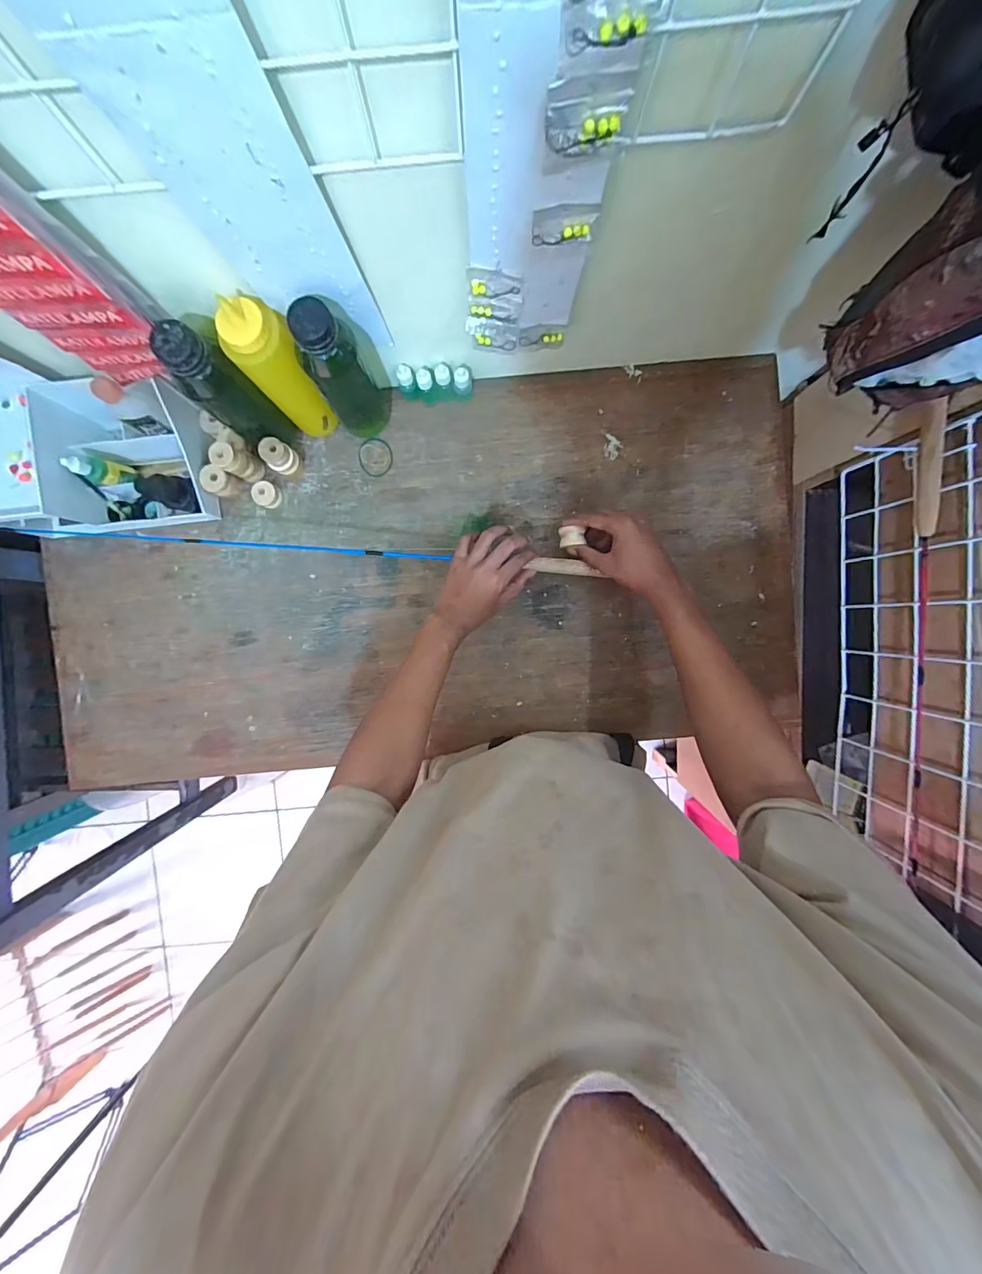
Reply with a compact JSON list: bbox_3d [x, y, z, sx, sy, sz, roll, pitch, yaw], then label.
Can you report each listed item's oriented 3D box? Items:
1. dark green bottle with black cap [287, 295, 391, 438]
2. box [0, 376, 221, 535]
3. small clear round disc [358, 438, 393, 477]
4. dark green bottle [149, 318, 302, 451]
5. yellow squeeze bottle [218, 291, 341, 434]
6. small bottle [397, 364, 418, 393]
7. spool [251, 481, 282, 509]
[{"bbox_3d":[-0.164,-0.286,0.494,0.072,0.189,0.053,-31,91,0],"label":"dark green bottle with black cap"},{"bbox_3d":[-0.476,-0.217,0.537,0.238,0.115,0.151,-5,91,-1],"label":"box"},{"bbox_3d":[-0.155,-0.241,0.598,0.044,0.005,0.048,0,91,-1],"label":"small clear round disc"},{"bbox_3d":[-0.281,-0.260,0.495,0.057,0.191,0.051,27,90,-1],"label":"dark green bottle"},{"bbox_3d":[-0.224,-0.284,0.495,0.060,0.196,0.054,-43,91,0],"label":"yellow squeeze bottle"},{"bbox_3d":[-0.107,-0.324,0.567,0.022,0.045,0.021,0,91,-1],"label":"small bottle"},{"bbox_3d":[-0.292,-0.185,0.579,0.026,0.028,0.030,32,90,-1],"label":"spool"}]

